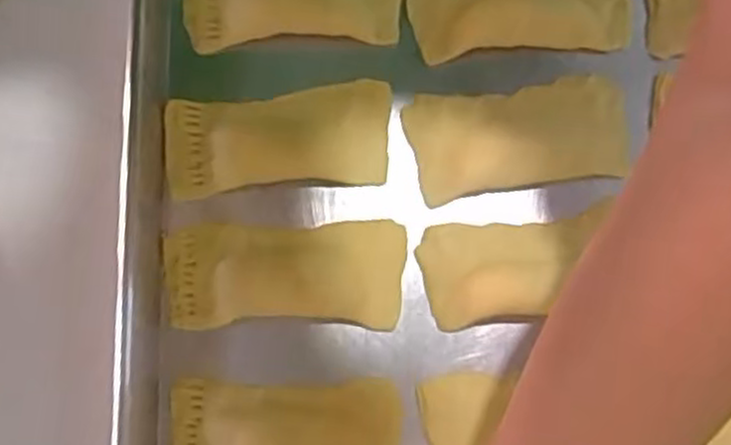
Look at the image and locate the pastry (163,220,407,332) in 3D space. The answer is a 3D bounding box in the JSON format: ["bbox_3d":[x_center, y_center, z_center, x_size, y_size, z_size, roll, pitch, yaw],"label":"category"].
[{"bbox_3d":[-0.041,0.025,0.384,0.120,0.013,0.054,1,78,-1],"label":"pastry"}]

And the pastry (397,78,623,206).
[{"bbox_3d":[0.081,-0.047,0.402,0.111,0.011,0.057,-9,79,-3],"label":"pastry"}]

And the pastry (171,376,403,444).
[{"bbox_3d":[-0.039,0.105,0.370,0.110,0.009,0.055,0,78,-1],"label":"pastry"}]

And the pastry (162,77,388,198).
[{"bbox_3d":[-0.046,-0.046,0.399,0.117,0.008,0.054,-5,78,-2],"label":"pastry"}]

